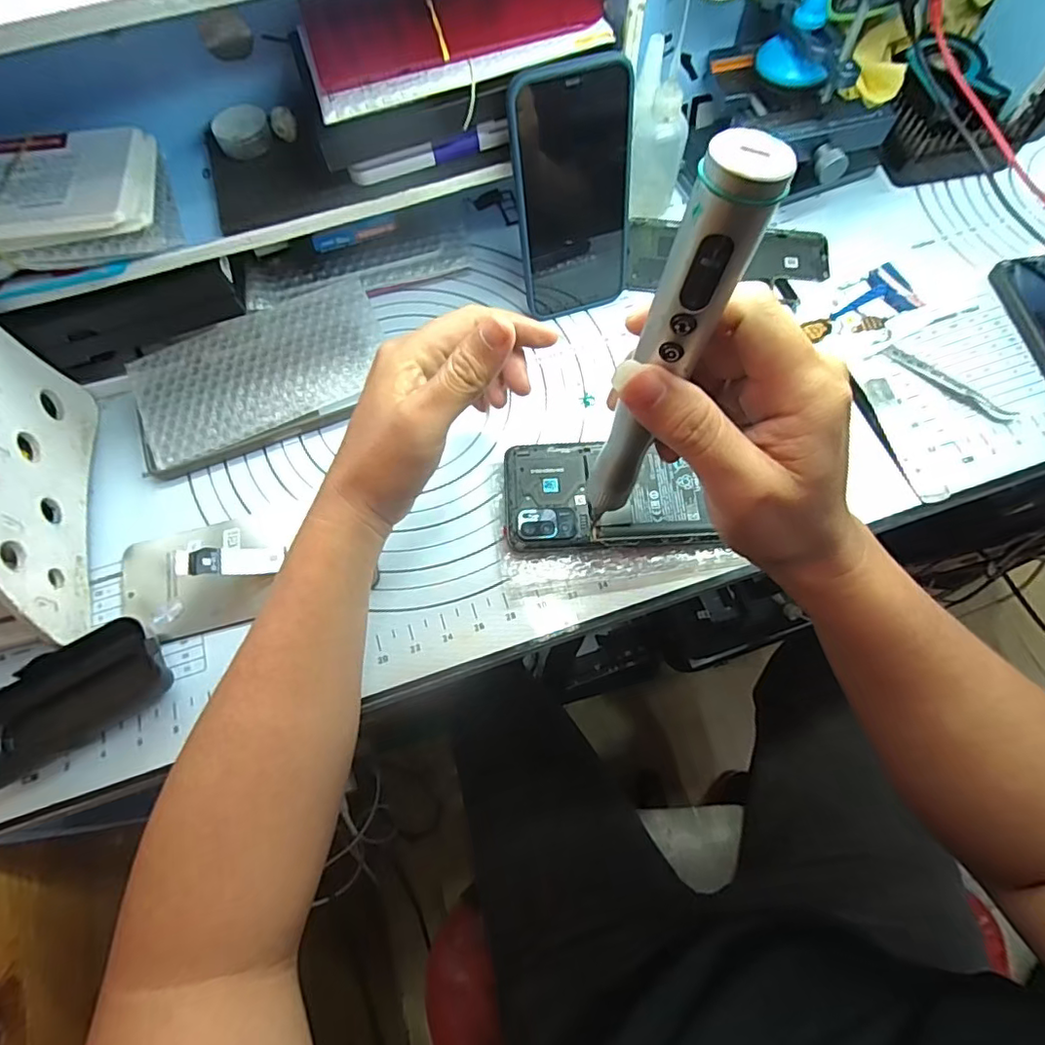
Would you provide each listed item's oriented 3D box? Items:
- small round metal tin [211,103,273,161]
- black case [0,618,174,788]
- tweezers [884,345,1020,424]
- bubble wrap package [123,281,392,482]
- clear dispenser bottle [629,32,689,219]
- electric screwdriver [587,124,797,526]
[{"bbox_3d":[-0.179,-0.250,0.362,0.034,0.015,0.030,-30,69,-11],"label":"small round metal tin"},{"bbox_3d":[-0.254,0.098,0.316,0.111,0.027,0.047,-28,69,-10],"label":"black case"},{"bbox_3d":[0.294,-0.096,0.390,0.014,0.009,0.090,-42,72,-15],"label":"tweezers"},{"bbox_3d":[-0.183,-0.104,0.400,0.171,0.025,0.097,-20,68,-7],"label":"bubble wrap package"},{"bbox_3d":[0.101,-0.287,0.427,0.039,0.105,0.043,9,67,6],"label":"clear dispenser bottle"},{"bbox_3d":[0.052,-0.055,0.222,0.025,0.172,0.021,-15,66,-12],"label":"electric screwdriver"}]

